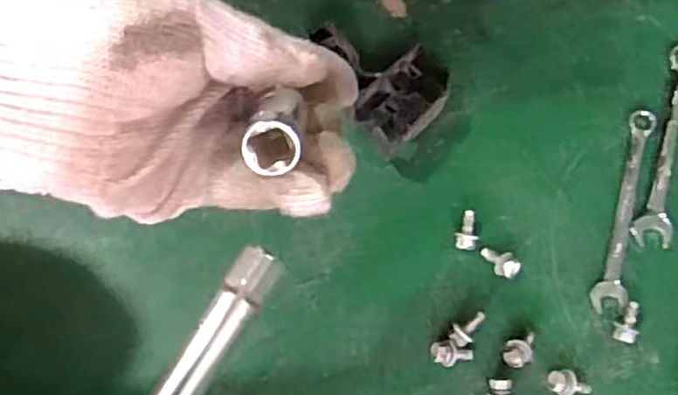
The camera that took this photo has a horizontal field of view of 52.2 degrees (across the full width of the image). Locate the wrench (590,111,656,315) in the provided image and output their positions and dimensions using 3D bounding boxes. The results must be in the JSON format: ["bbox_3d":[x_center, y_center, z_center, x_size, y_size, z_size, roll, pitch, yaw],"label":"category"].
[{"bbox_3d":[0.208,0.007,0.499,0.020,0.005,0.161,17,68,8],"label":"wrench"}]

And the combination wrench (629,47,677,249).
[{"bbox_3d":[0.248,-0.042,0.516,0.027,0.008,0.170,19,68,9],"label":"combination wrench"}]

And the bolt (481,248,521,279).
[{"bbox_3d":[0.111,0.045,0.479,0.028,0.010,0.016,22,69,10],"label":"bolt"}]

